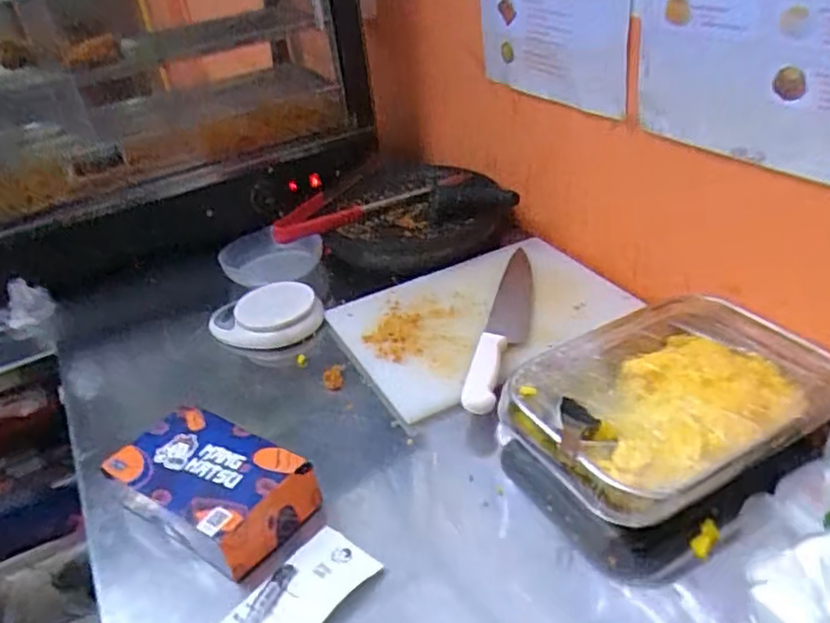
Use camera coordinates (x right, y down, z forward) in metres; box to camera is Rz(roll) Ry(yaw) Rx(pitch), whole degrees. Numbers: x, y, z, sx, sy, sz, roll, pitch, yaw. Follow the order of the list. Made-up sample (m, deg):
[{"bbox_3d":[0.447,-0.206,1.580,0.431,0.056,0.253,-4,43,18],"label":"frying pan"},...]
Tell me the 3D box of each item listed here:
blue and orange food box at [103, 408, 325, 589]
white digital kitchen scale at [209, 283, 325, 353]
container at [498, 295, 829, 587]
[{"bbox_3d":[-0.195,0.166,0.660,0.185,0.061,0.108,16,41,31],"label":"blue and orange food box"},{"bbox_3d":[-0.202,0.011,0.926,0.146,0.040,0.119,-17,35,-13],"label":"white digital kitchen scale"},{"bbox_3d":[0.247,0.111,0.683,0.299,0.099,0.235,-24,37,-22],"label":"container"}]

